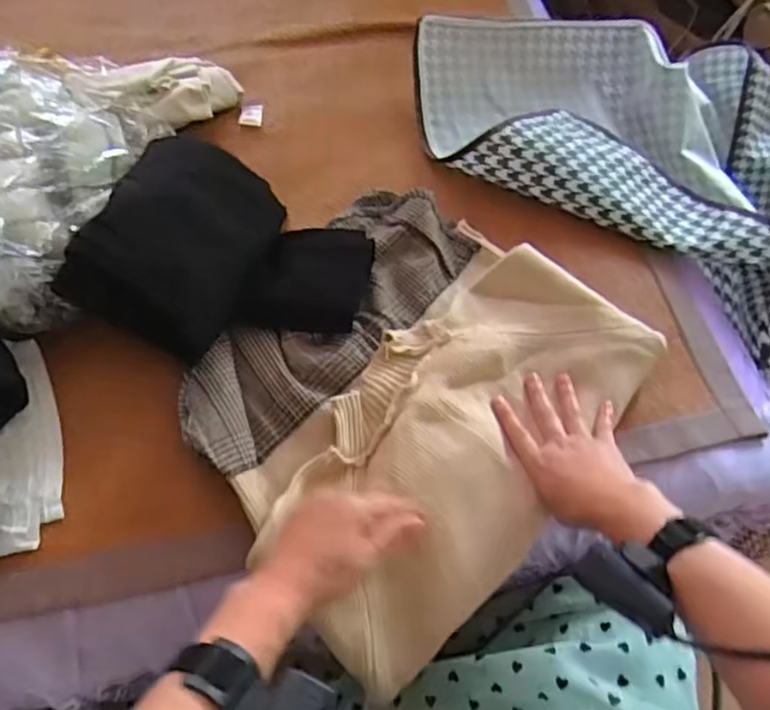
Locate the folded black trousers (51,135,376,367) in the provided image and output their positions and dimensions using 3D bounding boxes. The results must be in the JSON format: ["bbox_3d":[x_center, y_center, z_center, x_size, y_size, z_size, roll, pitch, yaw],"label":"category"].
[{"bbox_3d":[-0.147,-0.104,0.658,0.252,0.109,0.219,19,64,6],"label":"folded black trousers"}]

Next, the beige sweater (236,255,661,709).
[{"bbox_3d":[0.068,0.079,0.622,0.228,0.065,0.410,41,68,16],"label":"beige sweater"}]

